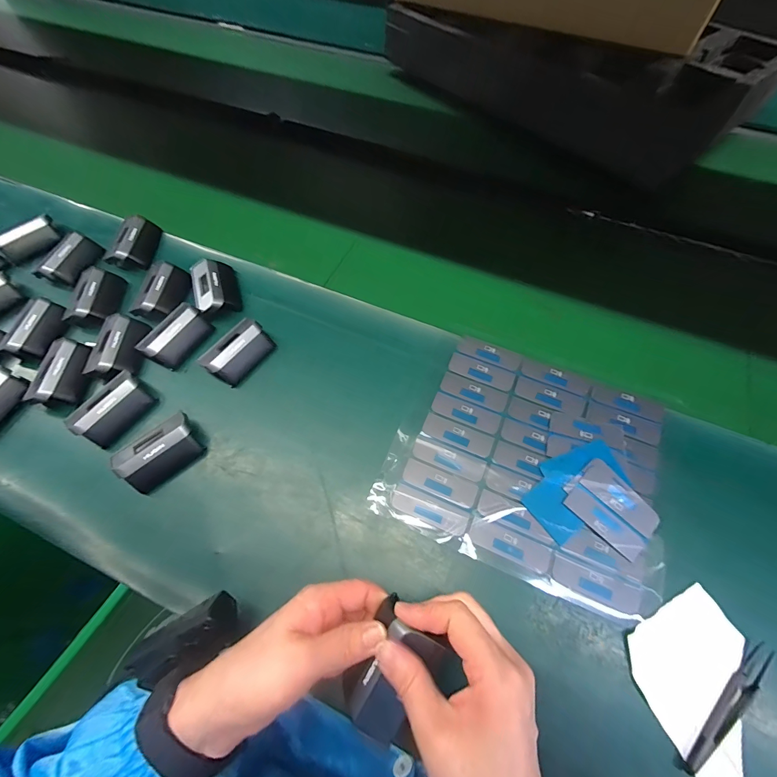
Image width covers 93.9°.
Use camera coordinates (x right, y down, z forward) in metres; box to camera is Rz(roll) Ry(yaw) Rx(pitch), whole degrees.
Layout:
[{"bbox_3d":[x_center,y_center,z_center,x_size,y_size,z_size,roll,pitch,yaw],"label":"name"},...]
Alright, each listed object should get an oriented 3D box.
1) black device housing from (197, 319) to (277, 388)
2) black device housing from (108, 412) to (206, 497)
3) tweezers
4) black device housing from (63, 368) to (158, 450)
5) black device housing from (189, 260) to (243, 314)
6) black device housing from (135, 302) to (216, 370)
[{"bbox_3d":[-0.166,-0.041,0.401,0.047,0.031,0.070,34,68,16],"label":"black device housing"},{"bbox_3d":[-0.220,0.062,0.349,0.070,0.026,0.043,-38,69,-18],"label":"black device housing"},{"bbox_3d":[0.252,0.234,0.265,0.109,0.008,0.014,-38,69,-18],"label":"tweezers"},{"bbox_3d":[-0.282,0.020,0.370,0.041,0.029,0.068,35,68,16],"label":"black device housing"},{"bbox_3d":[-0.207,-0.119,0.436,0.048,0.031,0.071,-20,64,-10],"label":"black device housing"},{"bbox_3d":[-0.240,-0.059,0.410,0.043,0.031,0.070,33,67,16],"label":"black device housing"}]

